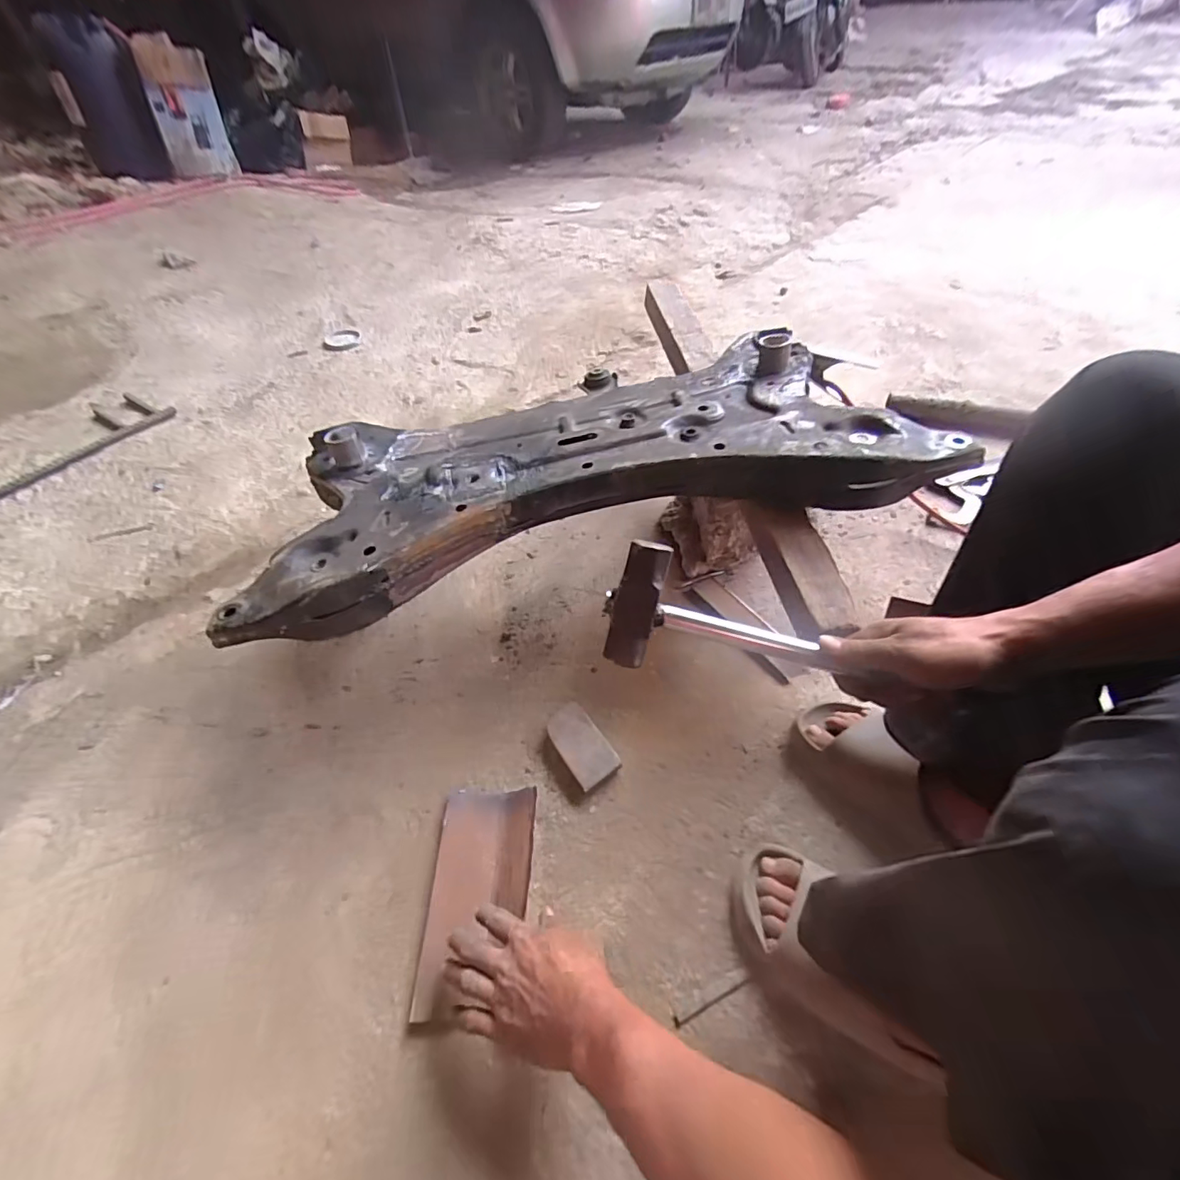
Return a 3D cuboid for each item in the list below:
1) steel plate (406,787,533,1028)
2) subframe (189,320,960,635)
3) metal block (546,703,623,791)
[{"bbox_3d":[-0.119,0.321,0.562,0.107,0.018,0.213,-1,48,2],"label":"steel plate"},{"bbox_3d":[-0.008,-0.165,0.692,0.866,0.100,0.334,-12,49,-5],"label":"subframe"},{"bbox_3d":[-0.013,0.197,0.667,0.058,0.036,0.107,-28,52,-20],"label":"metal block"}]

